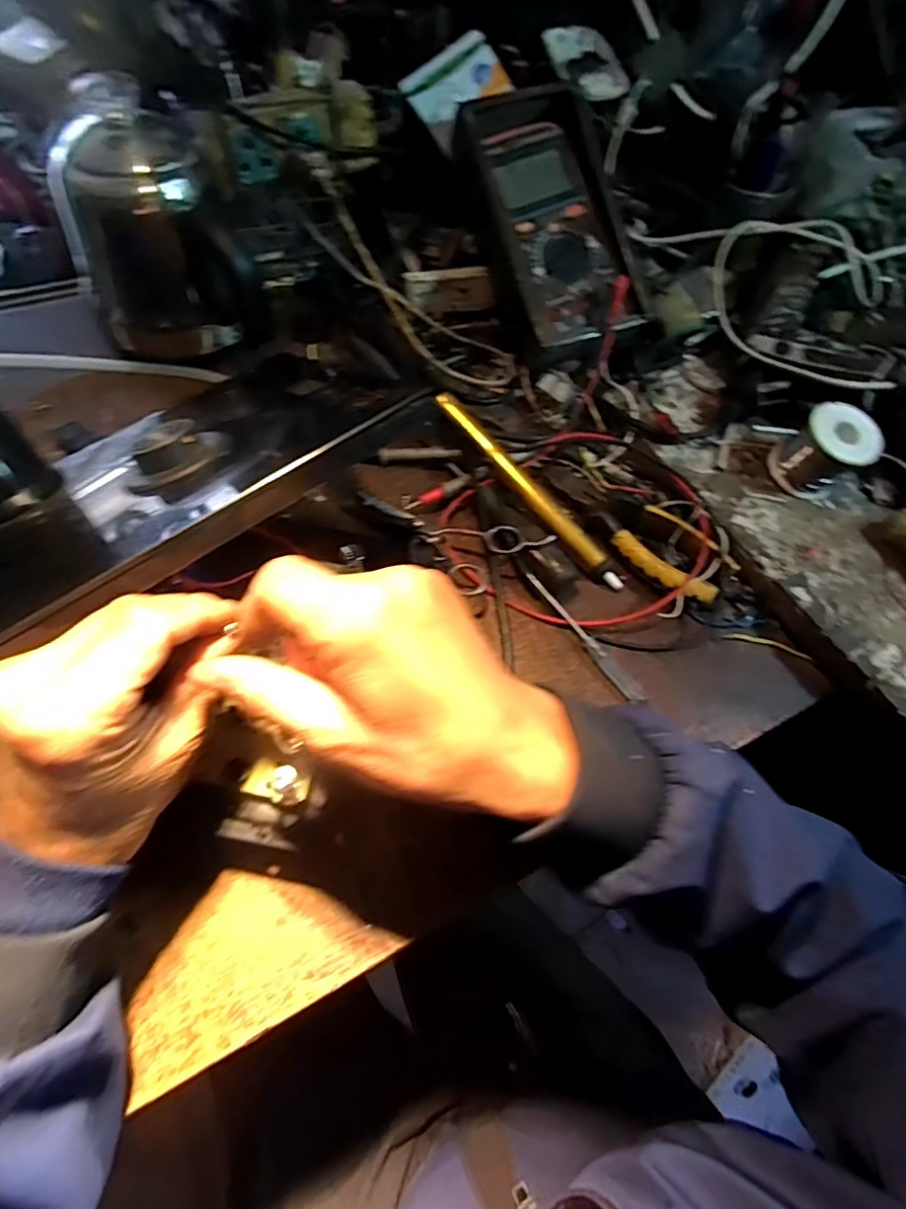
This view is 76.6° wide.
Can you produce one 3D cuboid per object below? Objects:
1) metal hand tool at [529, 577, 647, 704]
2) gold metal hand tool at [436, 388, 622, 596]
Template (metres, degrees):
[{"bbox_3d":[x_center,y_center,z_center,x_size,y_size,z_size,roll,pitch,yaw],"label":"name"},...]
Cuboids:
[{"bbox_3d":[0.090,0.022,0.396,0.011,0.015,0.112,-34,69,-20],"label":"metal hand tool"},{"bbox_3d":[0.057,-0.086,0.427,0.016,0.011,0.193,-40,84,-22],"label":"gold metal hand tool"}]

